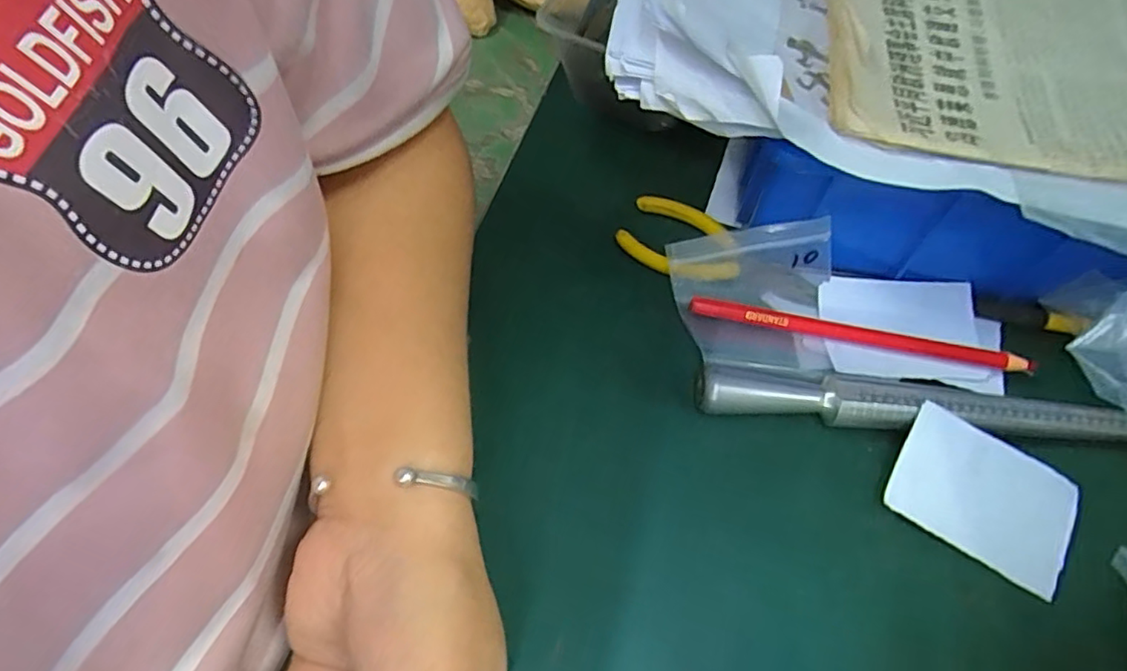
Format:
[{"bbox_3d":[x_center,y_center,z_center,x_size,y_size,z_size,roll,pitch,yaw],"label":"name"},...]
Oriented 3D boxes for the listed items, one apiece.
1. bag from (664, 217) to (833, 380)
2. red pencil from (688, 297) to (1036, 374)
[{"bbox_3d":[0.094,-0.017,0.295,0.081,0.041,0.067,4,60,1],"label":"bag"},{"bbox_3d":[0.145,0.000,0.295,0.160,0.007,0.008,11,60,5],"label":"red pencil"}]

